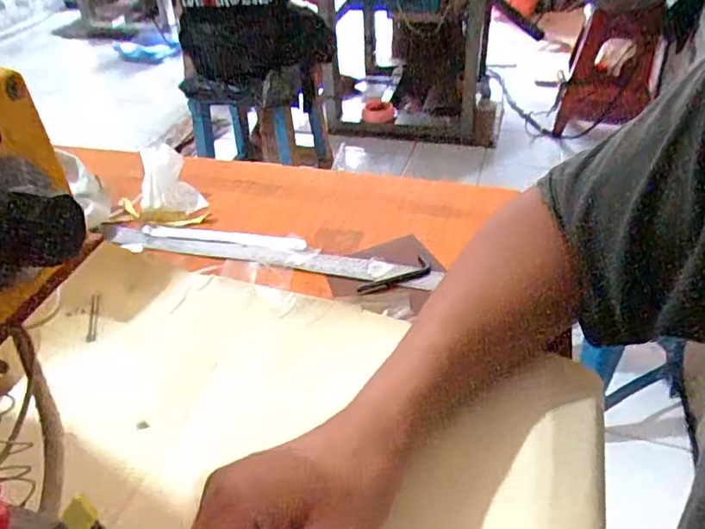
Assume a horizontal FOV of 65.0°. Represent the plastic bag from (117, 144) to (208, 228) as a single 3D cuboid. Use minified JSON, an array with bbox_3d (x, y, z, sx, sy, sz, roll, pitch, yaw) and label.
[{"bbox_3d":[-0.200,-0.082,0.578,0.080,0.053,0.083,-22,43,-21],"label":"plastic bag"}]

